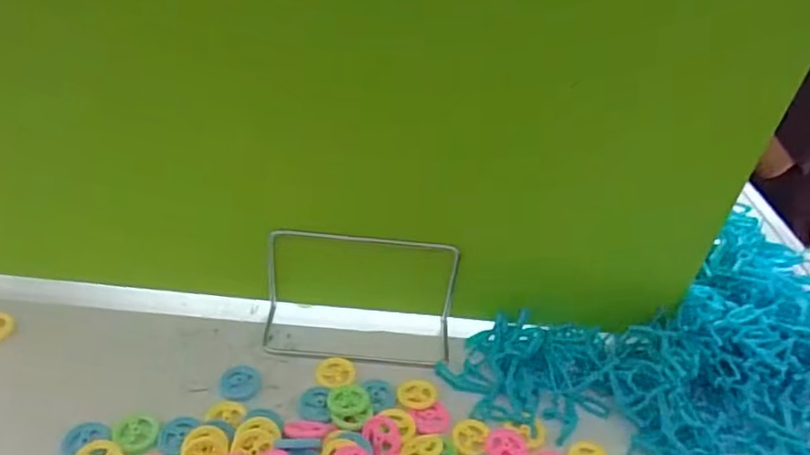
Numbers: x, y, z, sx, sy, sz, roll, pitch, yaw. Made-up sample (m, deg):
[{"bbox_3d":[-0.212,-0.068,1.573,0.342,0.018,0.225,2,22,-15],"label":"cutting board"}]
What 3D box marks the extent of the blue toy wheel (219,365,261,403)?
[{"bbox_3d":[-0.121,0.115,0.456,0.028,0.005,0.031,7,36,-1],"label":"blue toy wheel"}]

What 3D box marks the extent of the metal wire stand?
[{"bbox_3d":[-0.034,0.056,0.481,0.148,0.084,0.056,5,36,-4],"label":"metal wire stand"}]

